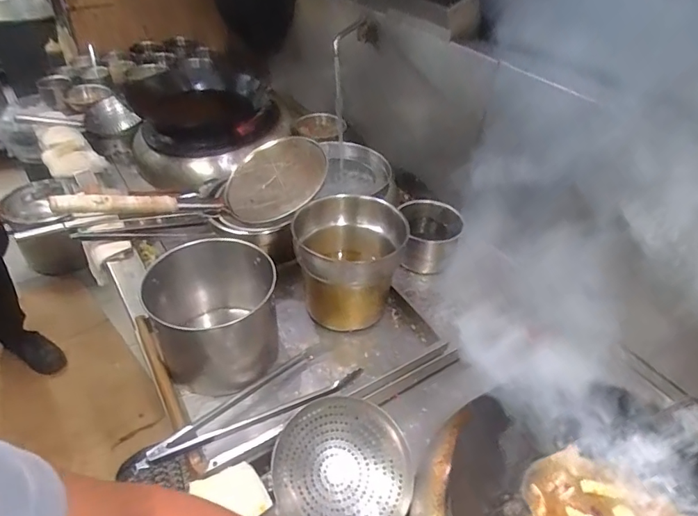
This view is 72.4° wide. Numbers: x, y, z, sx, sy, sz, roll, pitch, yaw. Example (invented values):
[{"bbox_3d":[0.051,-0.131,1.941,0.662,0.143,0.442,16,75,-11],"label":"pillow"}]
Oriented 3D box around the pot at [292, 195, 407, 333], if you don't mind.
[{"bbox_3d":[-0.005,0.011,1.045,0.206,0.235,0.204,2,40,-2],"label":"pot"}]

